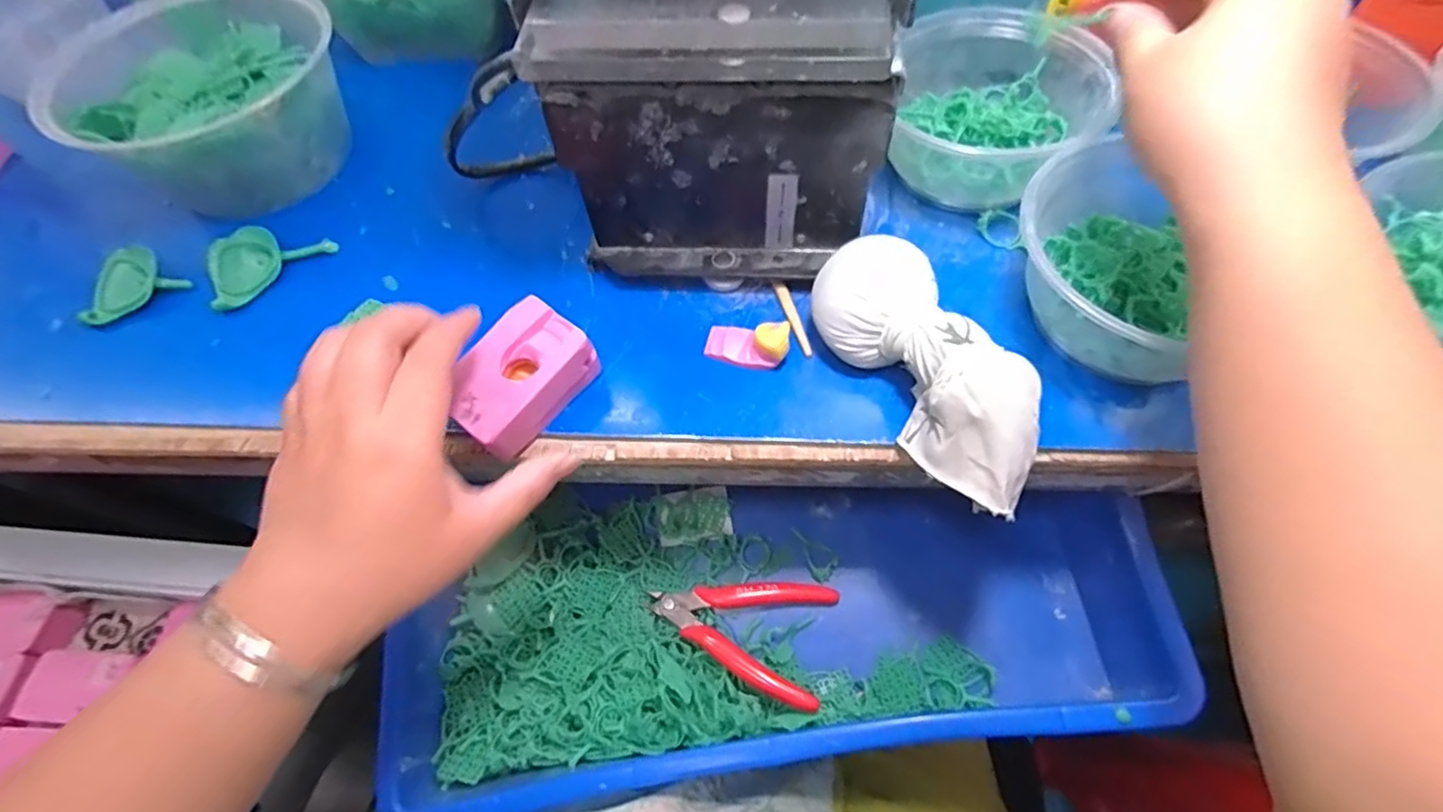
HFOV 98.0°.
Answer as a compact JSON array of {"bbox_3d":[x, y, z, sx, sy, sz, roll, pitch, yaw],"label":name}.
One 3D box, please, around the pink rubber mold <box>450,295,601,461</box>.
[{"bbox_3d":[-0.102,-0.014,0.316,0.046,0.032,0.071,30,67,18],"label":"pink rubber mold"}]

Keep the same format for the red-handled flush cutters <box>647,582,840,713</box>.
[{"bbox_3d":[0.011,0.141,0.400,0.113,0.015,0.074,10,62,9],"label":"red-handled flush cutters"}]

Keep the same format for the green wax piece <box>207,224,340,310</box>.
[{"bbox_3d":[-0.281,-0.093,0.384,0.072,0.019,0.039,-34,64,-15],"label":"green wax piece"}]

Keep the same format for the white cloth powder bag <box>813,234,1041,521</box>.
[{"bbox_3d":[0.099,-0.019,0.303,0.055,0.046,0.139,-30,63,-13],"label":"white cloth powder bag"}]

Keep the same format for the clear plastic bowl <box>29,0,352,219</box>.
[{"bbox_3d":[-0.324,-0.195,0.409,0.155,0.073,0.153,-1,61,2],"label":"clear plastic bowl"}]

